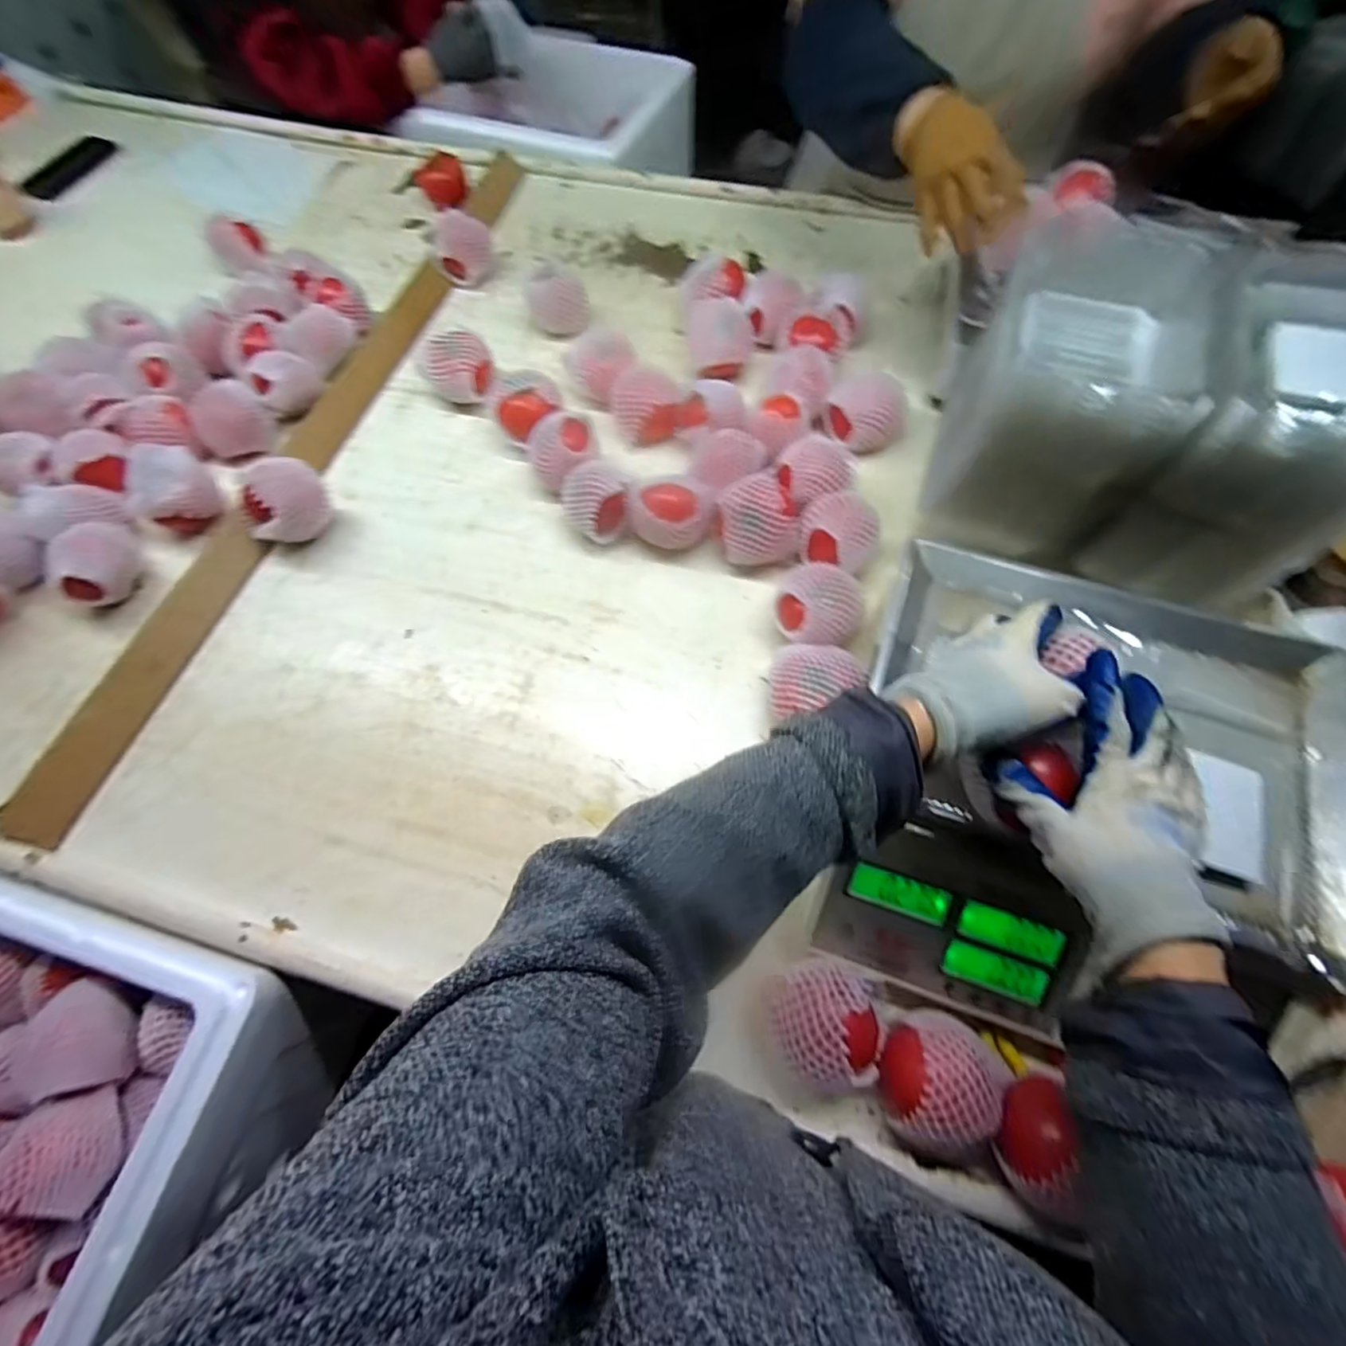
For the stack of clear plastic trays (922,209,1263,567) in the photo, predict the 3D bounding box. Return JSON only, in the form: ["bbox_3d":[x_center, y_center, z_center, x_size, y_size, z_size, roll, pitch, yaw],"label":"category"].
[{"bbox_3d":[0.368,-0.259,0.591,0.166,0.219,0.213,19,67,8],"label":"stack of clear plastic trays"}]

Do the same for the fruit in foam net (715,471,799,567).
[{"bbox_3d":[0.091,-0.161,0.660,0.087,0.081,0.082,0,66,0],"label":"fruit in foam net"}]

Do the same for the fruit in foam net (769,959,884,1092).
[{"bbox_3d":[0.121,0.269,0.468,0.078,0.085,0.090,-30,69,-13],"label":"fruit in foam net"}]

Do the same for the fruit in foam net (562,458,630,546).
[{"bbox_3d":[-0.088,-0.192,0.693,0.067,0.078,0.079,-22,67,-9],"label":"fruit in foam net"}]

